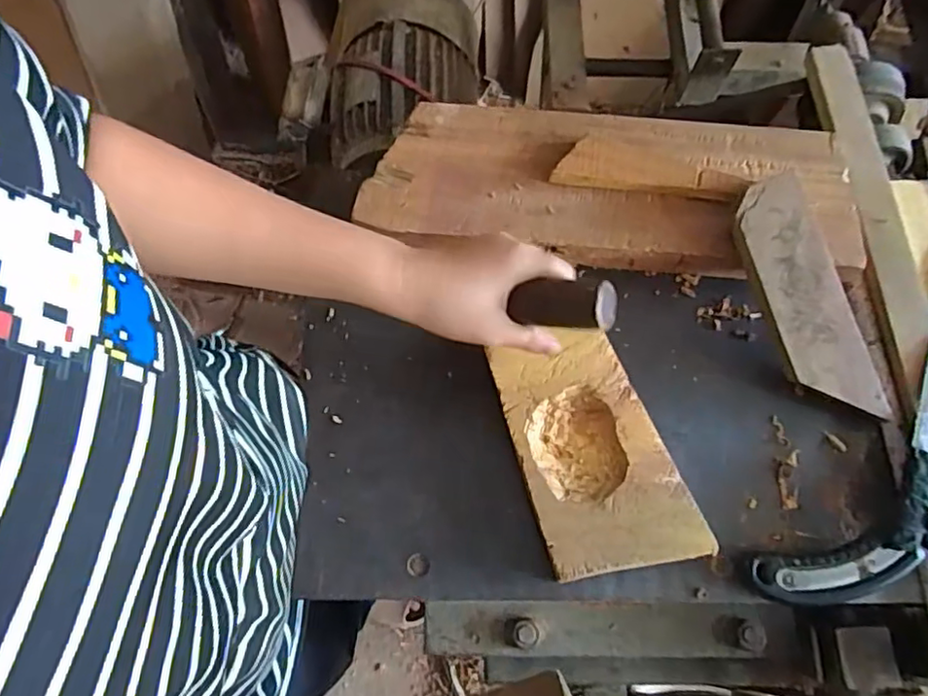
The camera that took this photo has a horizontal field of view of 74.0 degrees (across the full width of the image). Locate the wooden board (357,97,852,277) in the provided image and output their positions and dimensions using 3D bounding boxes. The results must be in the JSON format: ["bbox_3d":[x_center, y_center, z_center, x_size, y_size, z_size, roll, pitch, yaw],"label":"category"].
[{"bbox_3d":[0.130,-0.147,0.561,0.422,0.035,0.149,8,71,3],"label":"wooden board"}]

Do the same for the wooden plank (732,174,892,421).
[{"bbox_3d":[0.283,-0.037,0.514,0.061,0.020,0.206,-21,86,9],"label":"wooden plank"}]

